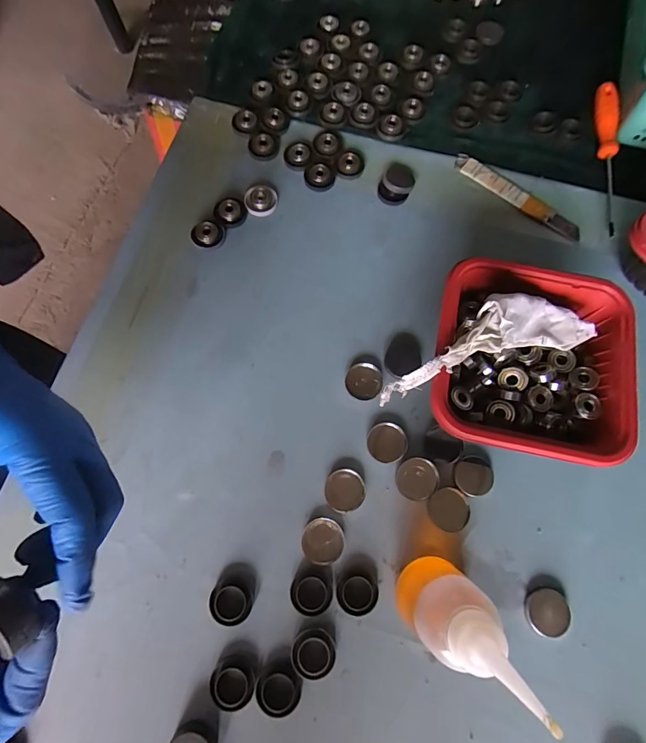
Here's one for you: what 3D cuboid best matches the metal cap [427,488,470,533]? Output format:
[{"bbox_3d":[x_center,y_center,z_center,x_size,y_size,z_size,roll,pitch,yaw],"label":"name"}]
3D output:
[{"bbox_3d":[0.103,0.114,0.322,0.031,0.008,0.033,0,75,-1],"label":"metal cap"}]

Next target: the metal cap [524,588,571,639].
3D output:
[{"bbox_3d":[0.175,0.188,0.305,0.034,0.005,0.032,-1,75,-2],"label":"metal cap"}]

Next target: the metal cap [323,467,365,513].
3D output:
[{"bbox_3d":[0.018,0.100,0.328,0.033,0.004,0.033,12,75,2],"label":"metal cap"}]

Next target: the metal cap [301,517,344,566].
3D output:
[{"bbox_3d":[0.000,0.137,0.316,0.033,0.004,0.034,0,75,-1],"label":"metal cap"}]

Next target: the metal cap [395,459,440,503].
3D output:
[{"bbox_3d":[0.079,0.090,0.327,0.034,0.007,0.034,0,83,3],"label":"metal cap"}]

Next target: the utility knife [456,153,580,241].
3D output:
[{"bbox_3d":[0.205,-0.186,0.410,0.147,0.006,0.022,36,77,8],"label":"utility knife"}]

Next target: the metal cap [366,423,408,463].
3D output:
[{"bbox_3d":[0.055,0.062,0.338,0.033,0.005,0.033,0,75,-1],"label":"metal cap"}]

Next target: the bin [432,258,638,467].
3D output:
[{"bbox_3d":[0.168,-0.004,0.331,0.153,0.064,0.150,11,75,1],"label":"bin"}]

